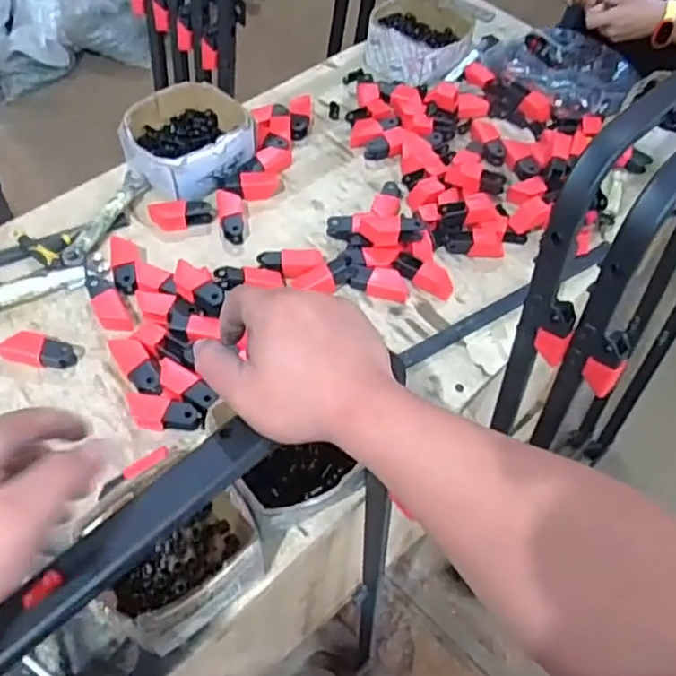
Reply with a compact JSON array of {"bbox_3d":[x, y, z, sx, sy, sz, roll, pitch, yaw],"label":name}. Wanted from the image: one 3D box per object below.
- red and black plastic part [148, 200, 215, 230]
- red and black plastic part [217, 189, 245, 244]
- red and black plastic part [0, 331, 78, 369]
[{"bbox_3d":[-0.220,-0.174,0.945,0.086,0.024,0.033,-6,58,-8],"label":"red and black plastic part"},{"bbox_3d":[-0.154,-0.178,0.960,0.035,0.026,0.093,-5,58,-8],"label":"red and black plastic part"},{"bbox_3d":[-0.360,0.017,0.805,0.084,0.030,0.034,8,57,1],"label":"red and black plastic part"}]

